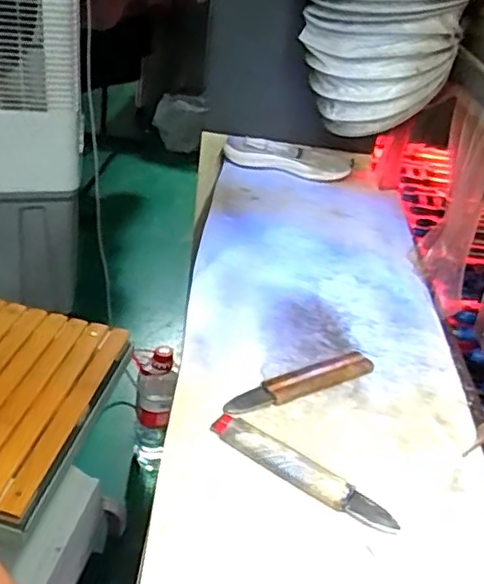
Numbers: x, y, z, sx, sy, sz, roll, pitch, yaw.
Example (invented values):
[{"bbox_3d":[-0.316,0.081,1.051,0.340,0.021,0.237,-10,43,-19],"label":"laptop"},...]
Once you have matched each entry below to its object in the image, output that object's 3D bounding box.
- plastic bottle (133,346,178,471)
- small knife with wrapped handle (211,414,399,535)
[{"bbox_3d":[-0.191,0.257,1.392,0.077,0.280,0.092,7,33,-2],"label":"plastic bottle"},{"bbox_3d":[0.045,0.143,0.507,0.162,0.017,0.027,25,37,25],"label":"small knife with wrapped handle"}]

